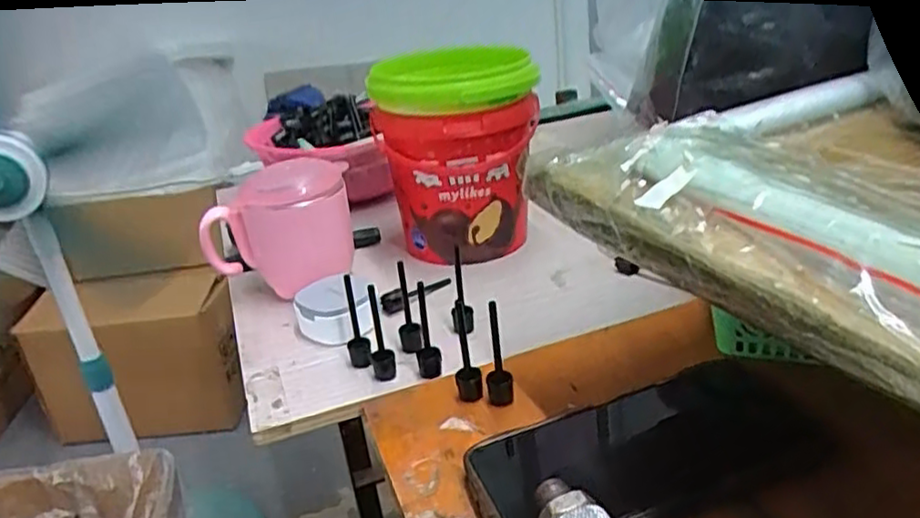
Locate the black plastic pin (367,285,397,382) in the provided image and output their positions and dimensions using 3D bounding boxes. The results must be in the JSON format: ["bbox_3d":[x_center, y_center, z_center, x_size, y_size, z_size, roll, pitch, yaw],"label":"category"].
[{"bbox_3d":[-0.050,0.047,0.425,0.014,0.066,0.013,-11,26,-9],"label":"black plastic pin"}]

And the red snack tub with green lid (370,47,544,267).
[{"bbox_3d":[-0.002,-0.083,0.580,0.127,0.159,0.121,-11,26,-9],"label":"red snack tub with green lid"}]

